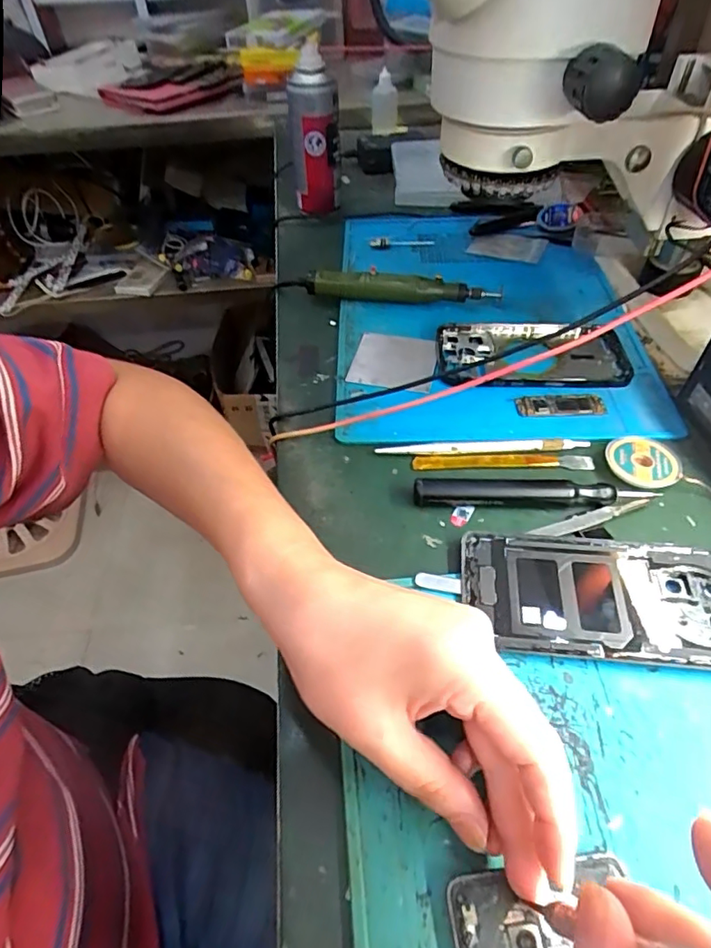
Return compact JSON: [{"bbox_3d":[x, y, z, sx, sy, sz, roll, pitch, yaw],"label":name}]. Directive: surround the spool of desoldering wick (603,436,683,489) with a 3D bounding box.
[{"bbox_3d":[0.188,-0.006,0.352,0.045,0.011,0.041,-1,48,1],"label":"spool of desoldering wick"}]

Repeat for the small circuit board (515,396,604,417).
[{"bbox_3d":[0.153,-0.052,0.399,0.063,0.004,0.019,2,48,4],"label":"small circuit board"}]

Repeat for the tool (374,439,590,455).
[{"bbox_3d":[0.087,-0.019,0.371,0.144,0.007,0.008,-1,48,1],"label":"tool"}]

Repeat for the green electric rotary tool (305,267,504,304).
[{"bbox_3d":[0.043,-0.170,0.496,0.177,0.026,0.019,5,49,7],"label":"green electric rotary tool"}]

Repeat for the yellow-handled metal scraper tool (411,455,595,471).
[{"bbox_3d":[0.100,-0.008,0.366,0.120,0.006,0.011,1,48,3],"label":"yellow-handled metal scraper tool"}]

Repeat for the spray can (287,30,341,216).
[{"bbox_3d":[-0.044,-0.364,0.585,0.052,0.161,0.047,-4,48,-1],"label":"spray can"}]

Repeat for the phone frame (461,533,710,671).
[{"bbox_3d":[0.137,0.067,0.291,0.151,0.009,0.069,4,49,6],"label":"phone frame"}]

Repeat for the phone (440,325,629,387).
[{"bbox_3d":[0.143,-0.097,0.437,0.148,0.015,0.074,4,49,6],"label":"phone"}]

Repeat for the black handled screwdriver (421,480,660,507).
[{"bbox_3d":[0.111,0.012,0.338,0.146,0.014,0.013,0,48,3],"label":"black handled screwdriver"}]

